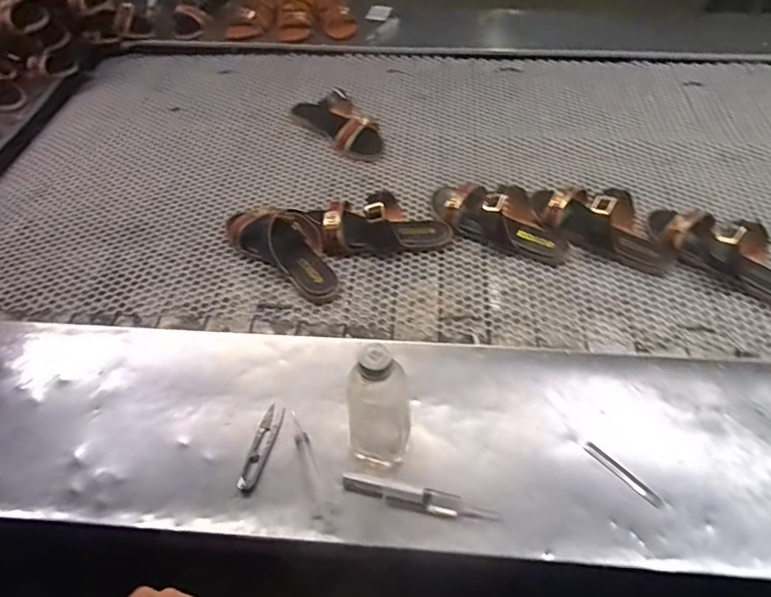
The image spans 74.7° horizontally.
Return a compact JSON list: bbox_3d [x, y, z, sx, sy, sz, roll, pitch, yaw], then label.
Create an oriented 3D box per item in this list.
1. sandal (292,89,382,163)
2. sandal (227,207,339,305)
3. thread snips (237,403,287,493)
[{"bbox_3d":[-0.101,-0.365,0.994,0.086,0.084,0.259,-33,57,-23],"label":"sandal"},{"bbox_3d":[-0.148,-0.082,0.771,0.216,0.072,0.087,32,58,25],"label":"sandal"},{"bbox_3d":[-0.139,0.167,0.571,0.025,0.004,0.098,9,52,9],"label":"thread snips"}]

